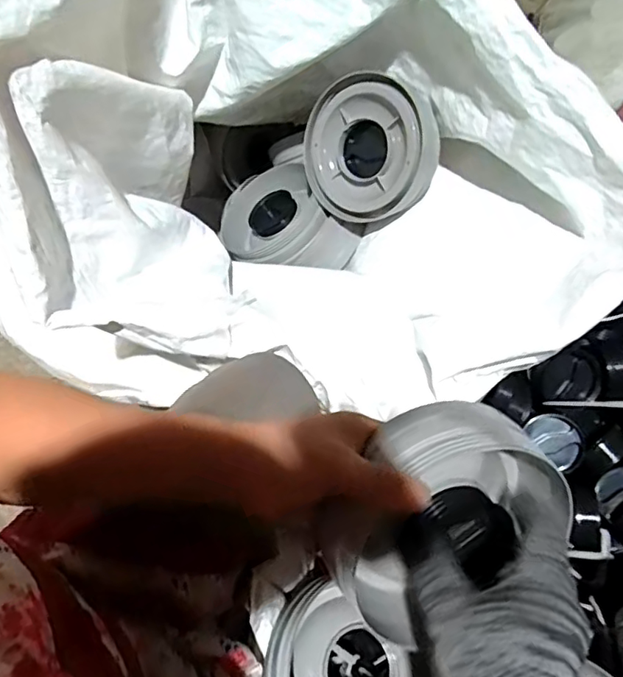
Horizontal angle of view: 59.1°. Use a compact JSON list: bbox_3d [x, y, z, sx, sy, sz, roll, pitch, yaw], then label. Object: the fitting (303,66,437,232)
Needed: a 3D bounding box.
[{"bbox_3d":[0.067,-0.222,0.648,0.158,0.051,0.155,6,103,26],"label":"fitting"}]

